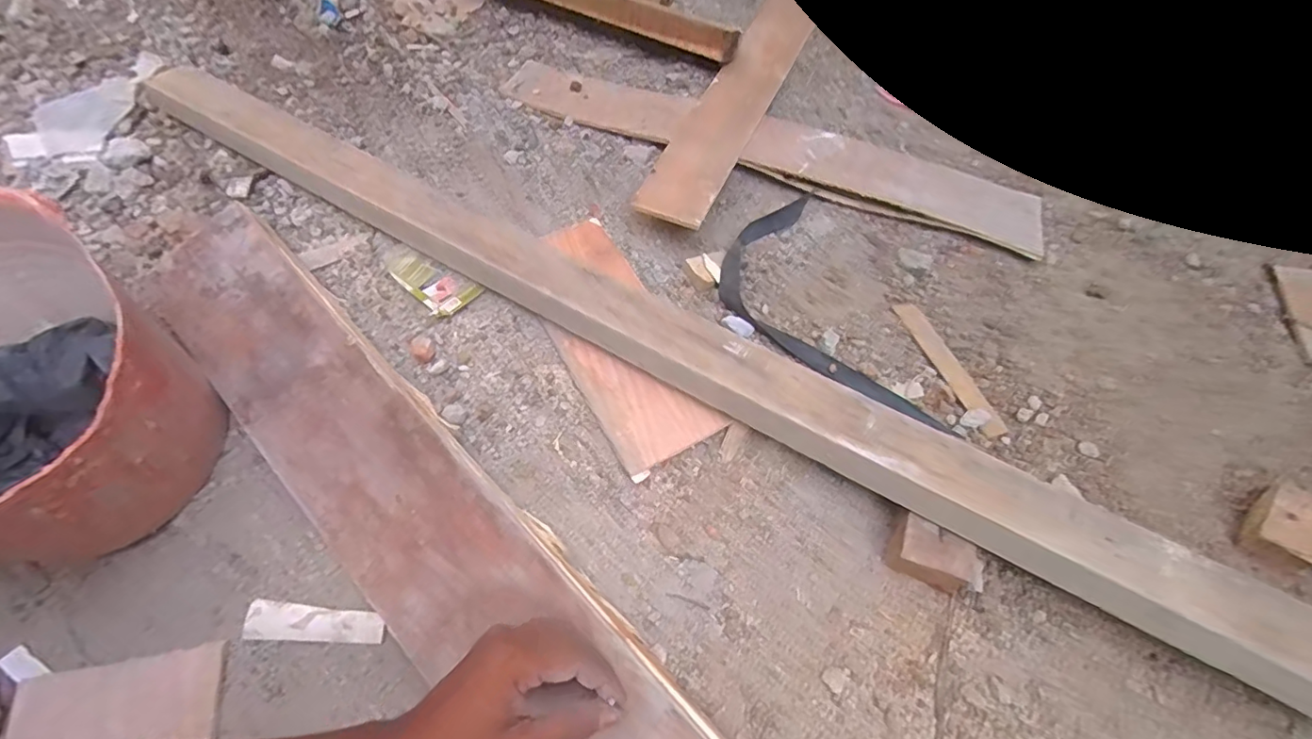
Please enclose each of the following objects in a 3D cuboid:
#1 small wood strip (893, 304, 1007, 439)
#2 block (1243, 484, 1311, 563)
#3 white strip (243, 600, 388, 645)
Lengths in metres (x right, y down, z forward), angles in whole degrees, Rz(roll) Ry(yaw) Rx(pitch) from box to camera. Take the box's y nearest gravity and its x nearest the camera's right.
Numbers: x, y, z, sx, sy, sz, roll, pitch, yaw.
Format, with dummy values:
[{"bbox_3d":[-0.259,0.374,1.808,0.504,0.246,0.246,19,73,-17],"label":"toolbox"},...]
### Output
[{"bbox_3d":[0.296,-0.006,0.564,0.025,0.010,0.164,-16,59,-8],"label":"small wood strip"},{"bbox_3d":[0.532,0.131,0.471,0.044,0.036,0.063,33,67,16],"label":"block"},{"bbox_3d":[-0.273,0.204,0.449,0.109,0.008,0.027,3,63,1],"label":"white strip"}]

